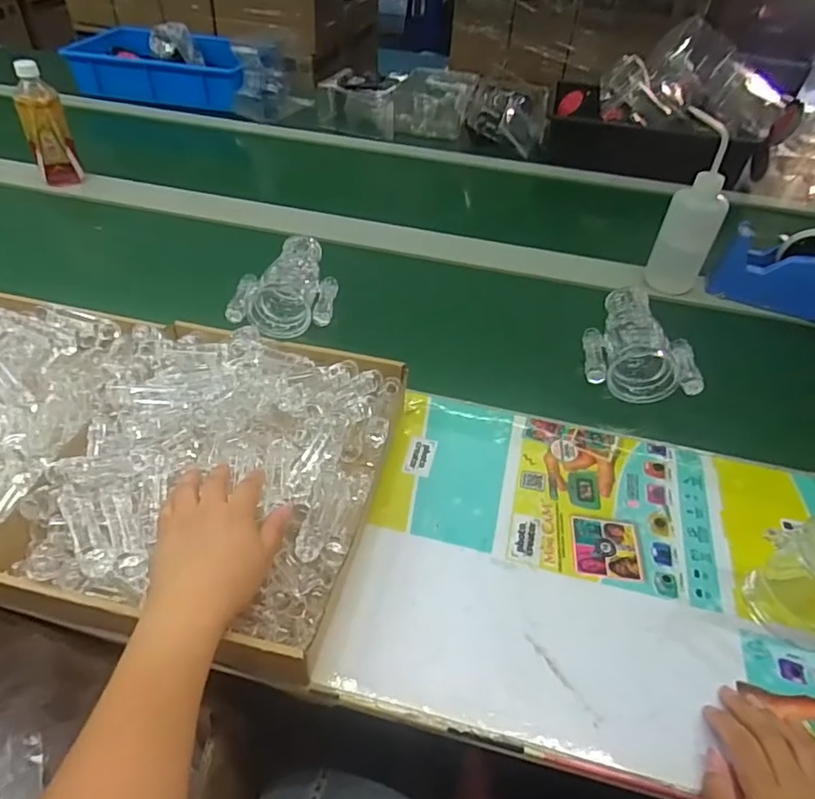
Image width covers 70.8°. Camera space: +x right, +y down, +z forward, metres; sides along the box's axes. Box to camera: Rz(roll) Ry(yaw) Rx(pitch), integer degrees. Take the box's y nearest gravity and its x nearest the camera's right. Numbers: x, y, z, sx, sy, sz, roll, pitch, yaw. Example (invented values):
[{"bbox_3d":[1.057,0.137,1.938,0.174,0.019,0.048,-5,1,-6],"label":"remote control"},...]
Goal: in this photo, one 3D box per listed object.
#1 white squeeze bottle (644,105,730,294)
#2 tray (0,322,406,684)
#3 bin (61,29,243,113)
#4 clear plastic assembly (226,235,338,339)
[{"bbox_3d":[0.402,-0.265,0.799,0.077,0.219,0.077,15,46,10],"label":"white squeeze bottle"},{"bbox_3d":[-0.166,0.062,0.527,0.270,0.079,0.315,10,45,6],"label":"tray"},{"bbox_3d":[-0.562,-0.783,1.341,0.443,0.102,0.230,9,45,4],"label":"bin"},{"bbox_3d":[-0.156,-0.162,0.771,0.129,0.055,0.195,3,45,-1],"label":"clear plastic assembly"}]

